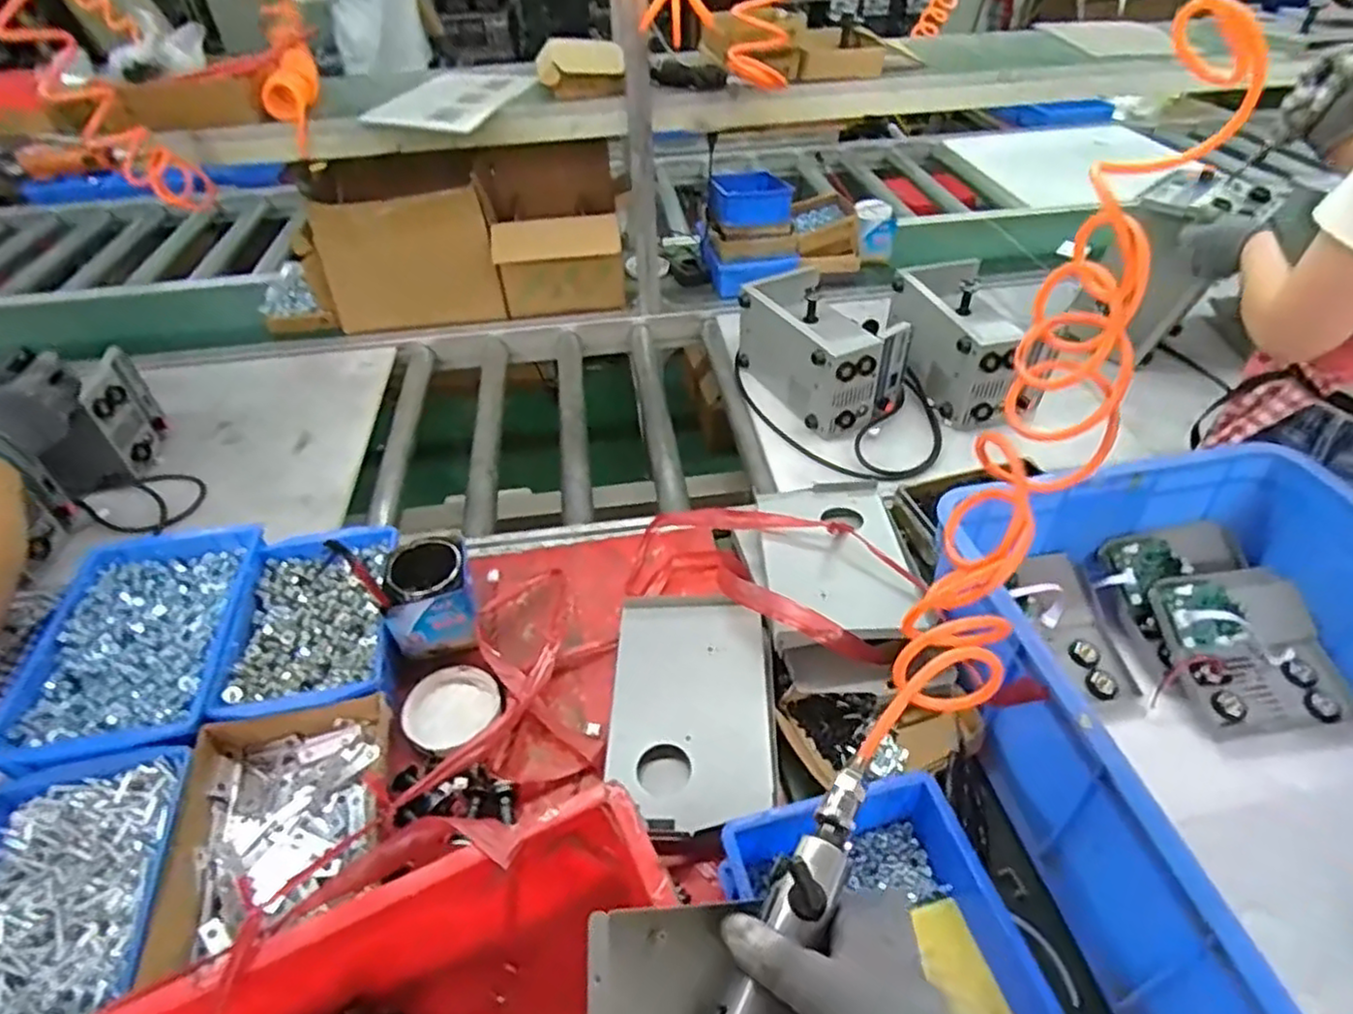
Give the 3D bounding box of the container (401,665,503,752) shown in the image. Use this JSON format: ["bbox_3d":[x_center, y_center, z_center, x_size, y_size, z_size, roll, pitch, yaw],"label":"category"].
[{"bbox_3d":[-0.252,0.222,0.793,0.092,0.027,0.101,-1,43,1],"label":"container"}]

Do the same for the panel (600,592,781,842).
[{"bbox_3d":[0.017,0.214,0.766,0.171,0.042,0.274,1,43,3],"label":"panel"}]

